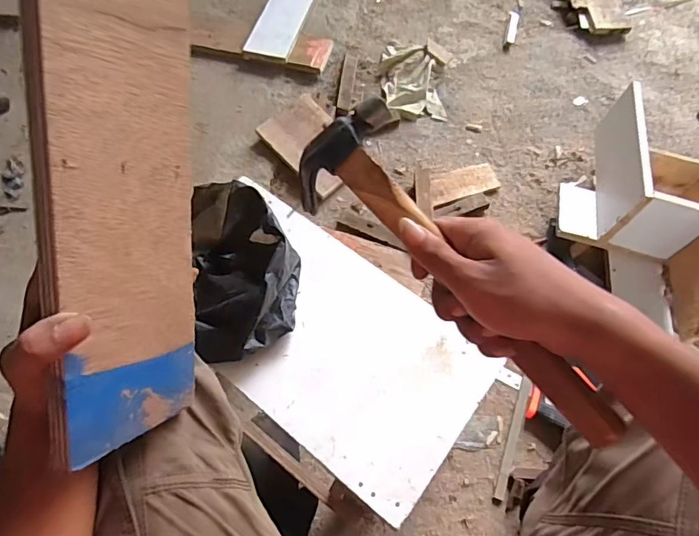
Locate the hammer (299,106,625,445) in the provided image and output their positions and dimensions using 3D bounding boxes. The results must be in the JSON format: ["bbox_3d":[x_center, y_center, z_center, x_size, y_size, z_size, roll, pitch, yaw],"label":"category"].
[{"bbox_3d":[0.072,0.003,0.329,0.078,0.040,0.277,-37,76,-17],"label":"hammer"}]

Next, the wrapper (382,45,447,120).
[{"bbox_3d":[0.137,-0.450,1.117,0.130,0.034,0.248,-7,63,-3],"label":"wrapper"}]

